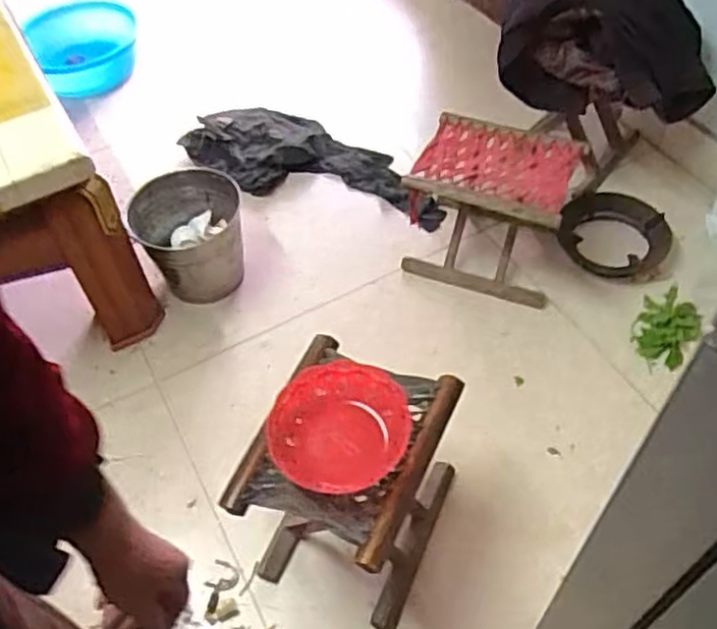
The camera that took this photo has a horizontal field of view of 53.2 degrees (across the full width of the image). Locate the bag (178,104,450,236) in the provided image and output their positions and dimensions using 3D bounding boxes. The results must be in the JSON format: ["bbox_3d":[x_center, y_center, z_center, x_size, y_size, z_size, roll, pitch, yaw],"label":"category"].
[{"bbox_3d":[-0.094,-0.411,1.853,0.689,0.102,0.303,12,52,13],"label":"bag"}]

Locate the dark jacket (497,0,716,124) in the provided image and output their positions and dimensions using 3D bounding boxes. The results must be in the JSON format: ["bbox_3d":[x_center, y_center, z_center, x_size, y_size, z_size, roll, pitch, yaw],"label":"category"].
[{"bbox_3d":[0.513,-0.576,1.457,0.419,0.353,0.179,5,52,9],"label":"dark jacket"}]

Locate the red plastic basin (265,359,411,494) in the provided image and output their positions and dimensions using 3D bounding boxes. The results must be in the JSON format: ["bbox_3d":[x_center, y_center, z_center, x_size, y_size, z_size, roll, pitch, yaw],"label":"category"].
[{"bbox_3d":[-0.020,0.154,0.995,0.197,0.061,0.179,-39,59,-24],"label":"red plastic basin"}]

